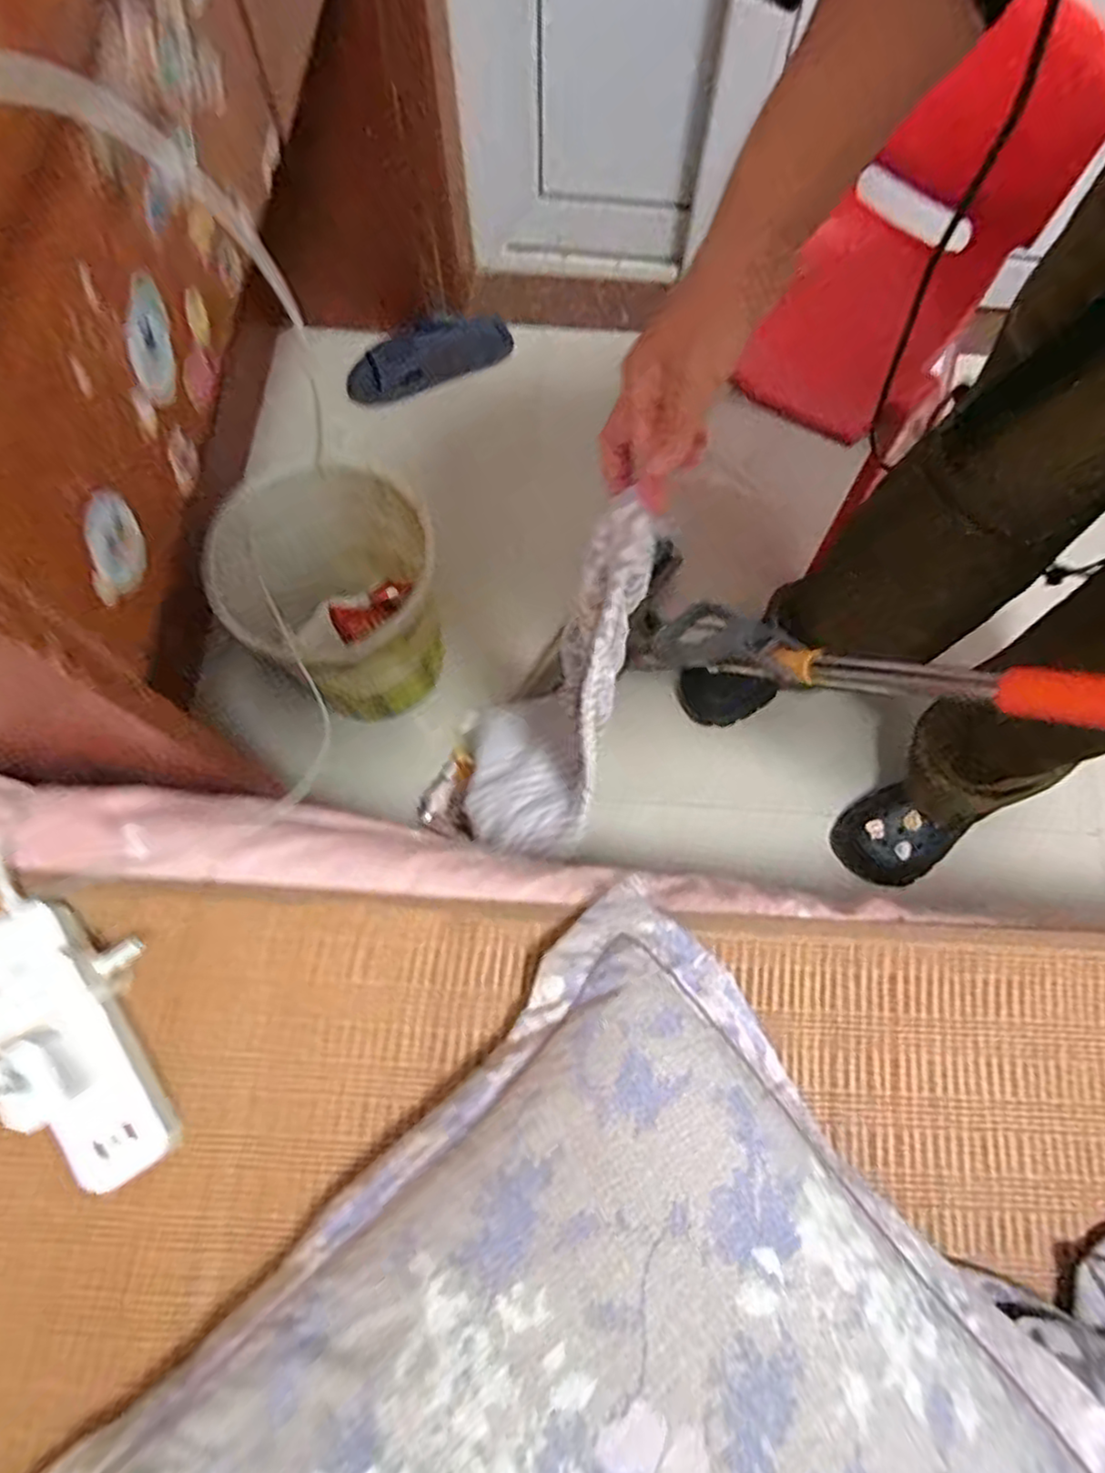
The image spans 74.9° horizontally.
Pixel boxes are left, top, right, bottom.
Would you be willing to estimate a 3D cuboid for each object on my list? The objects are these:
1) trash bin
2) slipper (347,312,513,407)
[{"bbox_3d":[-0.259,-0.170,0.898,0.254,0.220,0.256,-28,76,-9],"label":"trash bin"},{"bbox_3d":[-0.209,-0.633,1.206,0.285,0.042,0.105,-29,107,-13],"label":"slipper"}]

